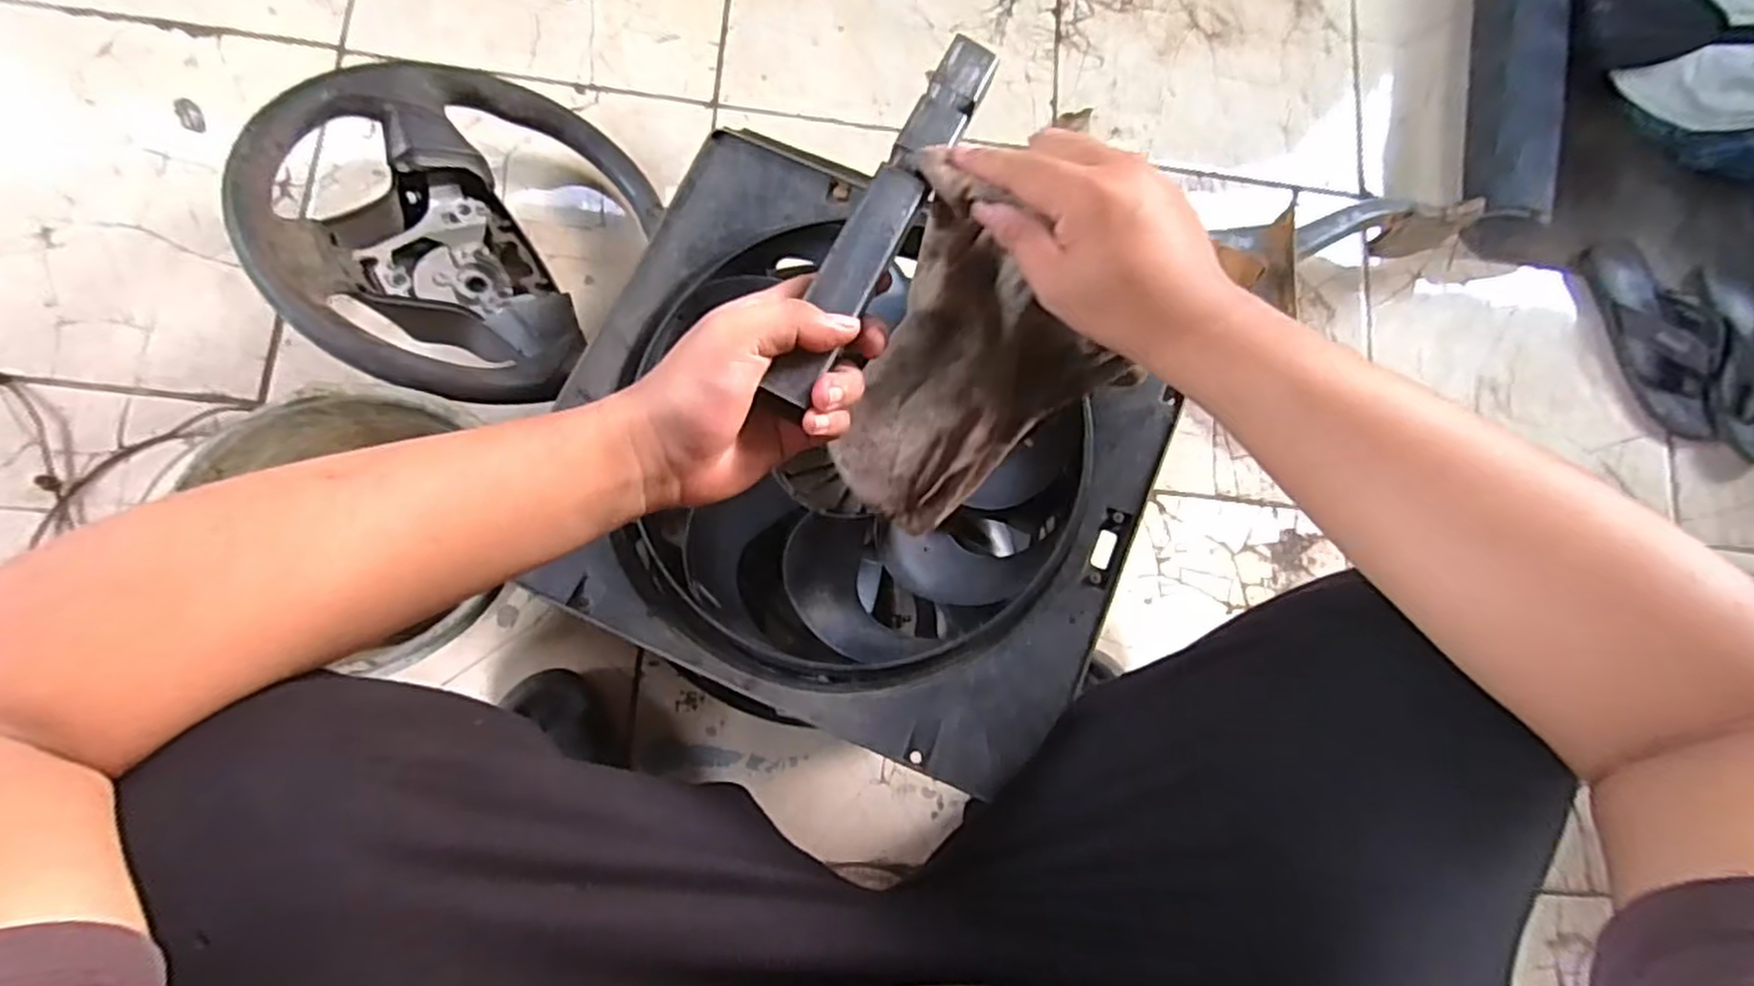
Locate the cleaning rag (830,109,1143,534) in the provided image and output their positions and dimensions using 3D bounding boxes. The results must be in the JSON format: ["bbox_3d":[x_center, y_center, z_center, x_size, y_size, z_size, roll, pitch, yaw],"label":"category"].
[{"bbox_3d":[0.044,-0.064,0.480,0.153,0.162,0.149,39,82,-4],"label":"cleaning rag"}]

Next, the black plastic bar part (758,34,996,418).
[{"bbox_3d":[0.004,-0.148,0.405,0.031,0.023,0.239,27,74,-6],"label":"black plastic bar part"}]

